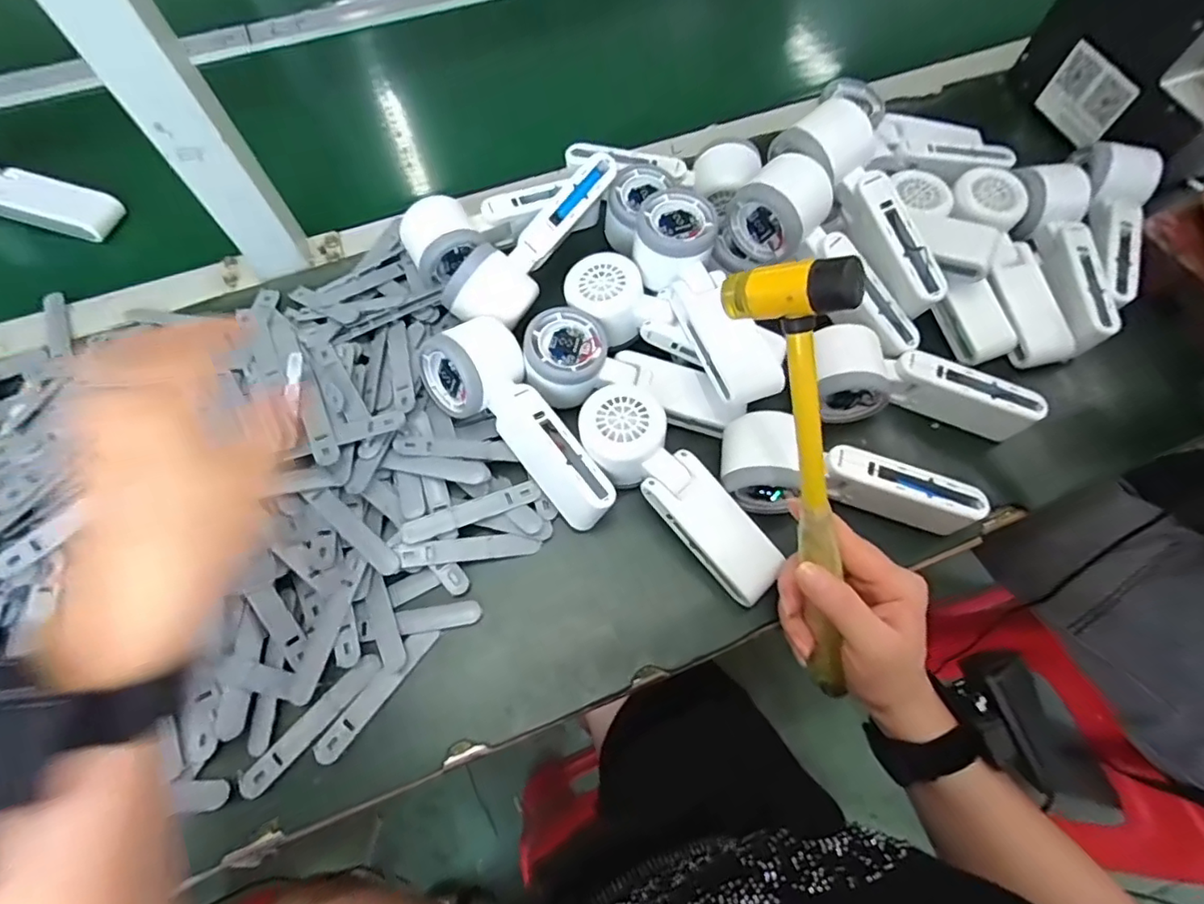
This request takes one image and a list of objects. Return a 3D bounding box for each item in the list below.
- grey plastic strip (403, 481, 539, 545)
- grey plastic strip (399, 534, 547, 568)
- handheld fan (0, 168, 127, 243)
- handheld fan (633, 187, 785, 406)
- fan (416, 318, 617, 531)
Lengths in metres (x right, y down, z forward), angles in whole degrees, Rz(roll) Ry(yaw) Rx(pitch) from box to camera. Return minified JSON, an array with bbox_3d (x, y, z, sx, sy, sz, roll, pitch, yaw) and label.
[{"bbox_3d":[-0.087,0.040,0.385,0.093,0.004,0.016,-20,78,-16],"label":"grey plastic strip"},{"bbox_3d":[-0.087,0.065,0.378,0.090,0.004,0.015,-3,79,-12],"label":"grey plastic strip"},{"bbox_3d":[-0.520,-0.230,0.498,0.164,0.050,0.062,13,66,6],"label":"handheld fan"},{"bbox_3d":[0.077,-0.111,0.415,0.056,0.039,0.161,-30,95,-16],"label":"handheld fan"},{"bbox_3d":[-0.060,-0.016,0.389,0.067,0.063,0.167,-31,73,-14],"label":"fan"}]

